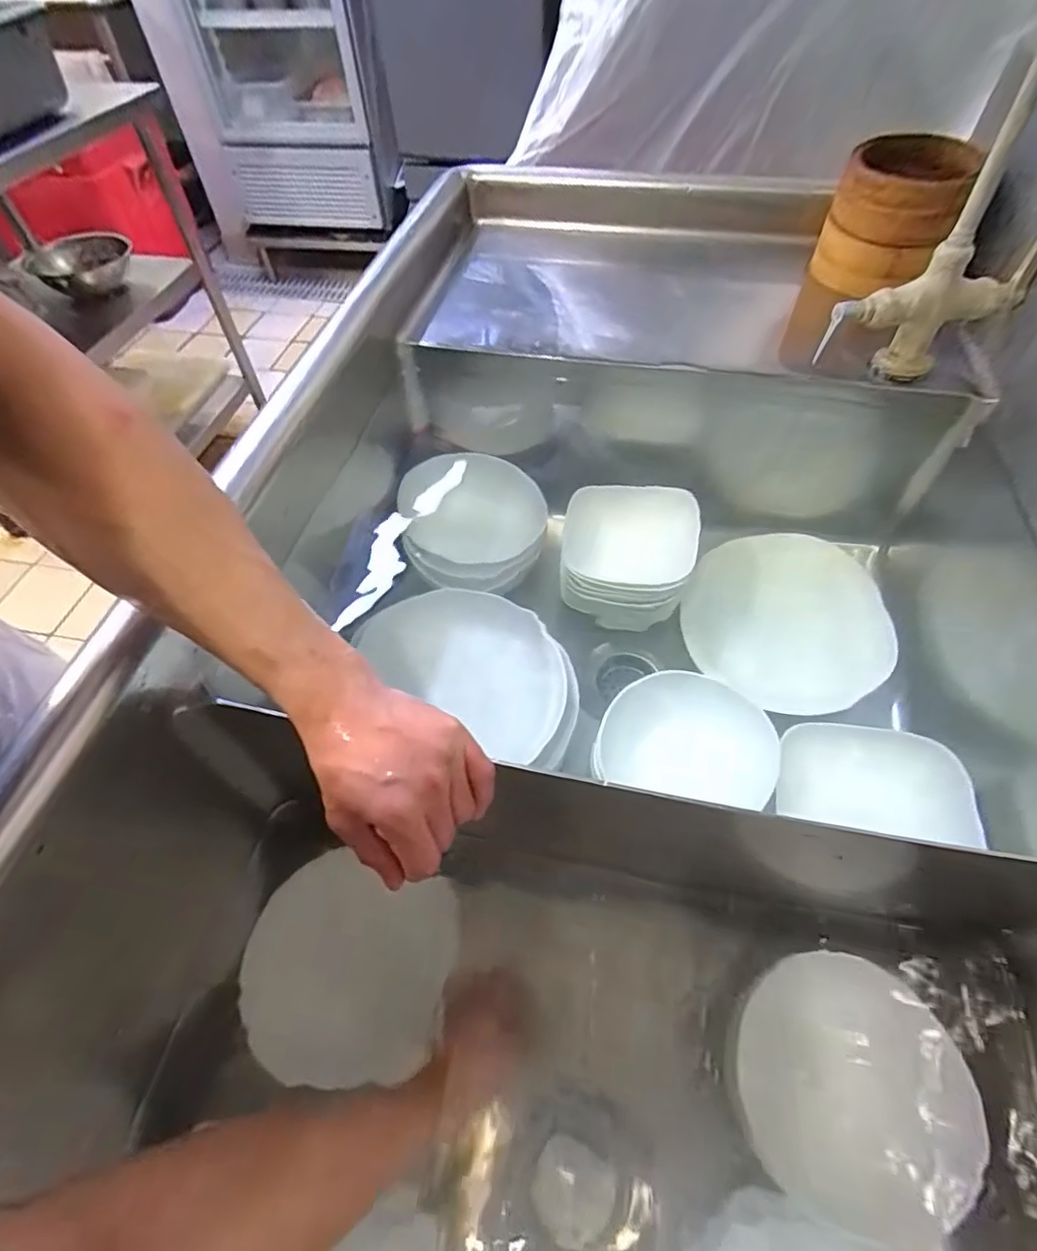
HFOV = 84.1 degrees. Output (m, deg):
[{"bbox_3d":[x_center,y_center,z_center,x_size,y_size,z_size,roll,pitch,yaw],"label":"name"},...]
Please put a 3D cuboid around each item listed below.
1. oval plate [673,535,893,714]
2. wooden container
[{"bbox_3d":[0.294,-0.001,0.641,0.214,0.187,0.013,30,29,16],"label":"oval plate"},{"bbox_3d":[0.416,-0.463,0.651,0.117,0.114,0.120,24,61,16],"label":"wooden container"}]

